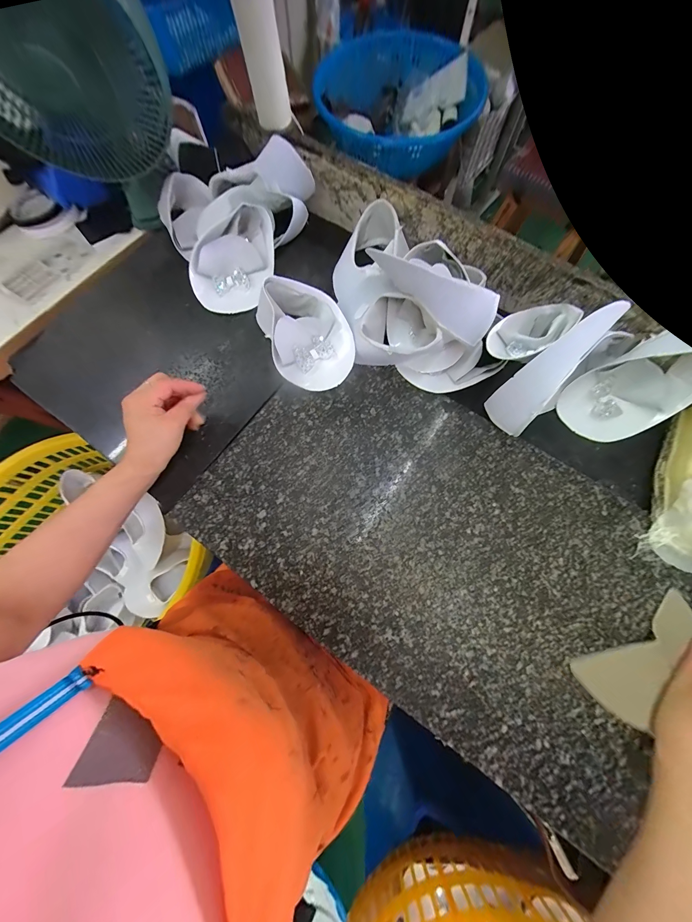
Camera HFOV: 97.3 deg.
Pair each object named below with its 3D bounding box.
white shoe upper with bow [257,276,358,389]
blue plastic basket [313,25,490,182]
[{"bbox_3d":[-0.056,-0.182,0.434,0.115,0.052,0.161,-22,74,-6],"label":"white shoe upper with bow"},{"bbox_3d":[0.159,-1.091,0.937,0.474,0.161,0.419,2,73,2],"label":"blue plastic basket"}]

